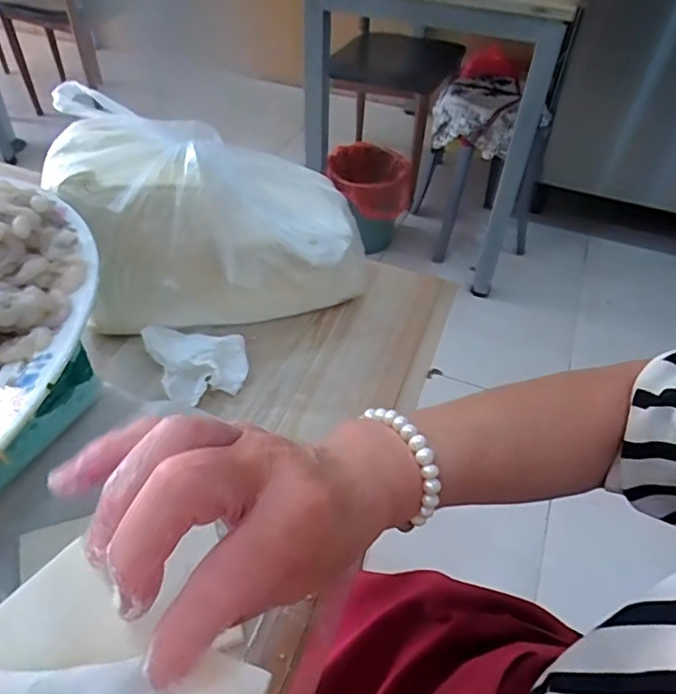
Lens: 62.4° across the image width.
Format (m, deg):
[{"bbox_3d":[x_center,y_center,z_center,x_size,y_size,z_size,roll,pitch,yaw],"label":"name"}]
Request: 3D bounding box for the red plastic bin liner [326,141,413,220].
[{"bbox_3d":[0.087,-0.461,1.584,0.245,0.149,0.181,7,46,5],"label":"red plastic bin liner"}]

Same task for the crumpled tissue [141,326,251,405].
[{"bbox_3d":[-0.095,0.006,0.386,0.058,0.025,0.061,-23,51,-22],"label":"crumpled tissue"}]

